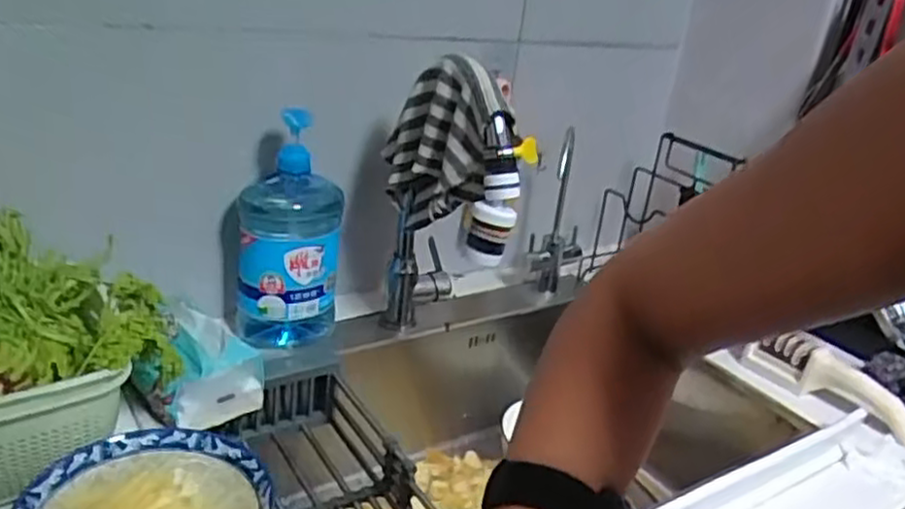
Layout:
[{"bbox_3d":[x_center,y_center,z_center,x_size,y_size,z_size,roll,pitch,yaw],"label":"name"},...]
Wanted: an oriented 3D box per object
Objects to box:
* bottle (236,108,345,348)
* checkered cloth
[{"bbox_3d":[-0.180,-0.021,0.813,0.111,0.268,0.065,1,24,-15],"label":"bottle"},{"bbox_3d":[-0.012,-0.110,0.751,0.048,0.180,0.158,-6,27,-29],"label":"checkered cloth"}]

